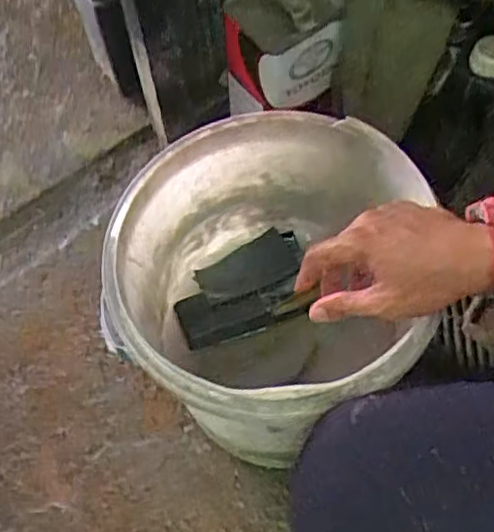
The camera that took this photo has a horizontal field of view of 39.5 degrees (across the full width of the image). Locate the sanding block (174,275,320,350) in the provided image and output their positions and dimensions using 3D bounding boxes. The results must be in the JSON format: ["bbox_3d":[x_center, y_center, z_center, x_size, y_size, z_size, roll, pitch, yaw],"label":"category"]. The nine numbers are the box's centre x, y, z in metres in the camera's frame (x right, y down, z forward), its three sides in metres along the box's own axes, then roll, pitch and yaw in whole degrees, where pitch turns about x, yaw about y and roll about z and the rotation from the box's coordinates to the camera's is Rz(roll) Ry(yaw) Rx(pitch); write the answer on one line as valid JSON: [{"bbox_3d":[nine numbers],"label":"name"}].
[{"bbox_3d":[-0.003,0.046,0.732,0.144,0.026,0.053,-14,66,3],"label":"sanding block"}]

